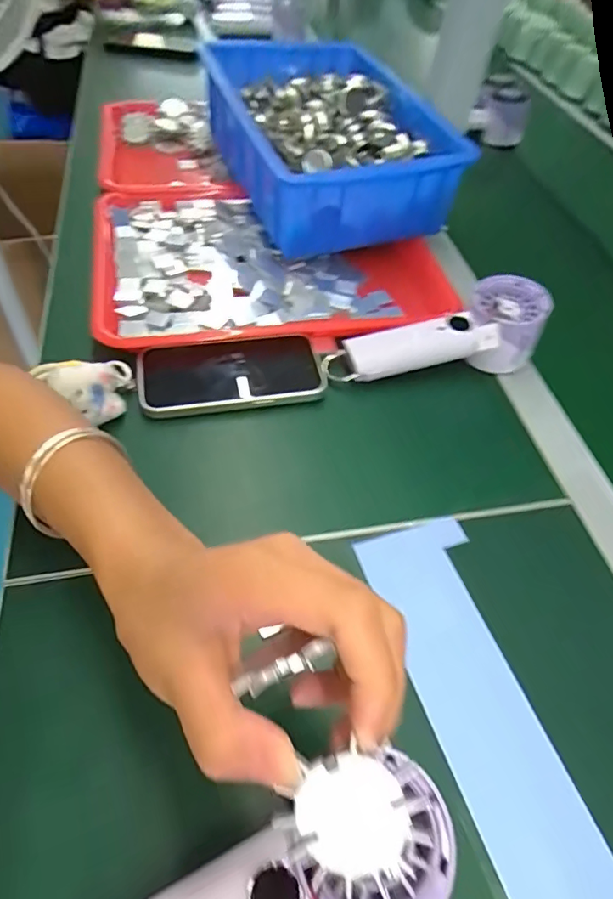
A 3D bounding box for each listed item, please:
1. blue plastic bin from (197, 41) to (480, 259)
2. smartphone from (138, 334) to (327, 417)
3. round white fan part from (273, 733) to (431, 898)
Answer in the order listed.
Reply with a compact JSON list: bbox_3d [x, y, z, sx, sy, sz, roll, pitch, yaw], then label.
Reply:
[{"bbox_3d":[0.017,-0.347,0.568,0.214,0.101,0.311,-14,58,-17],"label":"blue plastic bin"},{"bbox_3d":[-0.062,-0.066,0.418,0.147,0.009,0.069,-6,56,-11],"label":"smartphone"},{"bbox_3d":[0.015,0.111,0.152,0.039,0.013,0.037,21,85,8],"label":"round white fan part"}]

